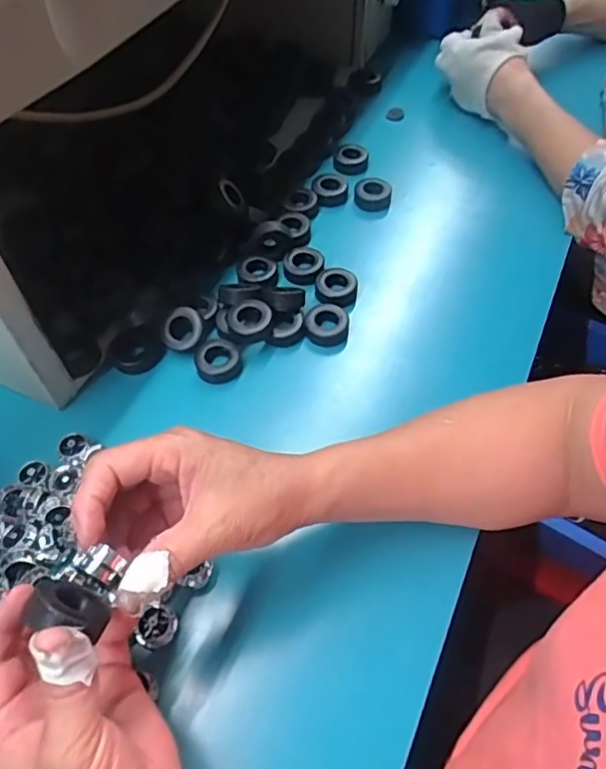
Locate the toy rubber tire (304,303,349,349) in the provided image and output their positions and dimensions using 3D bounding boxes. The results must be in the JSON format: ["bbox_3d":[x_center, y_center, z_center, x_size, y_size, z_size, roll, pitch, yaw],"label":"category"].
[{"bbox_3d":[0.020,-0.051,0.502,0.037,0.013,0.036,4,55,1],"label":"toy rubber tire"}]

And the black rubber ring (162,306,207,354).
[{"bbox_3d":[-0.099,-0.046,0.487,0.033,0.016,0.037,19,87,4],"label":"black rubber ring"}]

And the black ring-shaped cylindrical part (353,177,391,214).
[{"bbox_3d":[0.070,-0.193,0.602,0.036,0.016,0.037,1,55,-2],"label":"black ring-shaped cylindrical part"}]

